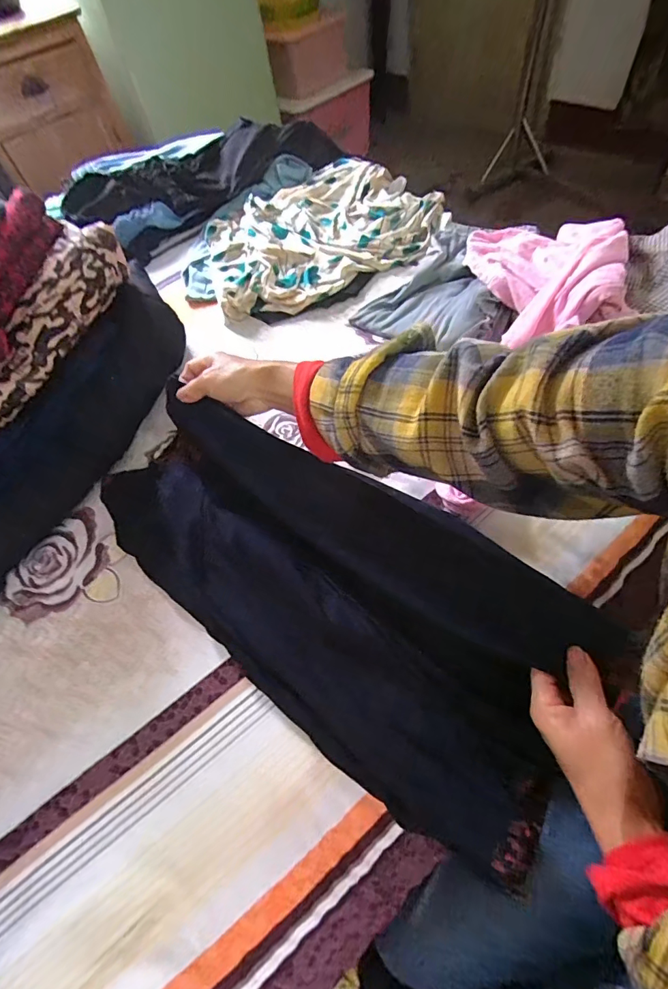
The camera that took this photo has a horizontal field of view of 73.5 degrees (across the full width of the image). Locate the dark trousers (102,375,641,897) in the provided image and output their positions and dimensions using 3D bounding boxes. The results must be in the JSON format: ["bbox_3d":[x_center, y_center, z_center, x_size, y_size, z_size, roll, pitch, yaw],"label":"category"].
[{"bbox_3d":[-0.007,0.086,0.454,0.524,0.080,0.237,32,67,18],"label":"dark trousers"}]

